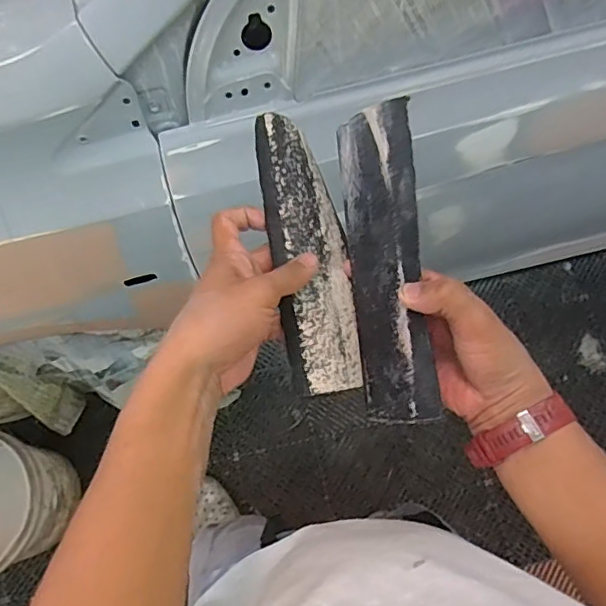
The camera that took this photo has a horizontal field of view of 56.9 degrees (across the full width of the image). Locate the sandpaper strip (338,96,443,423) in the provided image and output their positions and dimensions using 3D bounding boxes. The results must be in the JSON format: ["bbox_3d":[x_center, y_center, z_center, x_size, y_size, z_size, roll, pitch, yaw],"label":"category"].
[{"bbox_3d":[0.059,-0.029,0.420,0.016,0.068,0.227,-3,88,-39],"label":"sandpaper strip"}]

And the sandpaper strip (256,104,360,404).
[{"bbox_3d":[0.005,-0.041,0.447,0.059,0.027,0.221,-11,83,-3],"label":"sandpaper strip"}]

